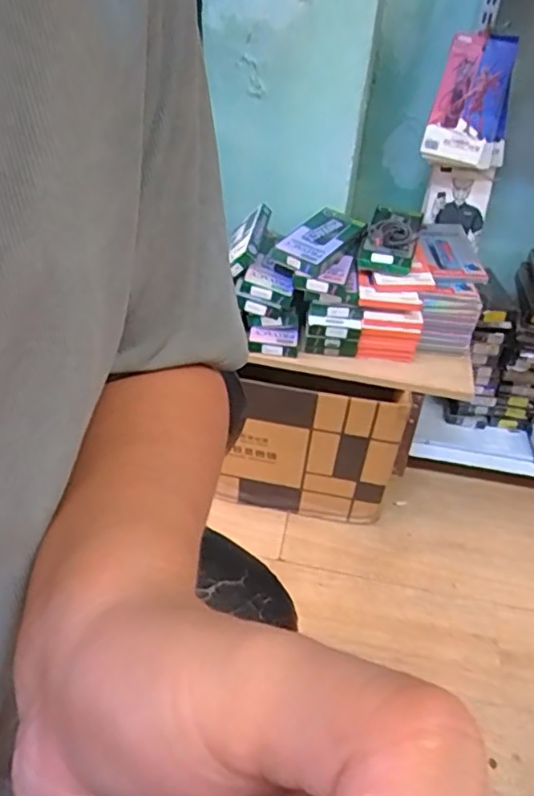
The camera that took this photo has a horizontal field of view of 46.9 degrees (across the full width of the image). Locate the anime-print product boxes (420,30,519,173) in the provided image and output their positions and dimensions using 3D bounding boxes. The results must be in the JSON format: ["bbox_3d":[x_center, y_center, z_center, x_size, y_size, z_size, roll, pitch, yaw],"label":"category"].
[{"bbox_3d":[0.379,-0.546,1.135,0.143,0.224,0.041,9,15,4],"label":"anime-print product boxes"}]

